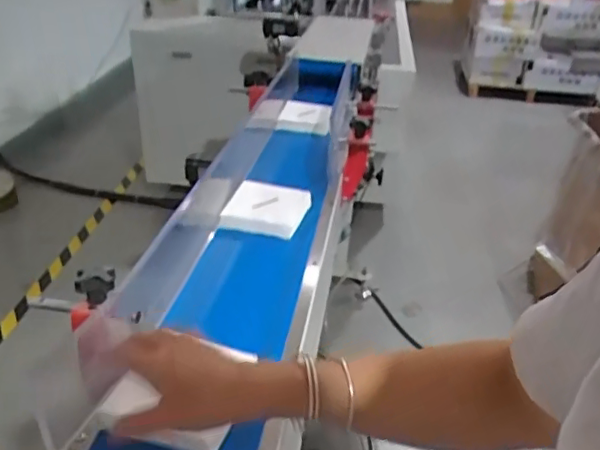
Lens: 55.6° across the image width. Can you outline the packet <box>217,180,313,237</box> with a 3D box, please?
[{"bbox_3d":[-0.052,-0.028,0.914,0.121,0.033,0.121,8,31,10],"label":"packet"}]

